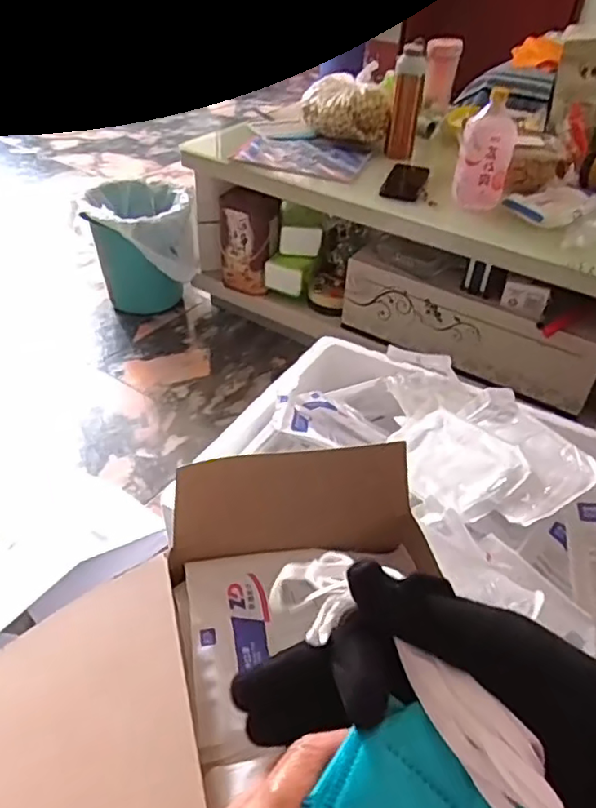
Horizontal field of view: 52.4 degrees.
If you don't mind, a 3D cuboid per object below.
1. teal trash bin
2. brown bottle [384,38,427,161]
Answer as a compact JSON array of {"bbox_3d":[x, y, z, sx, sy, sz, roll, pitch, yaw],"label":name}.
[{"bbox_3d":[-0.398,-0.395,1.548,0.256,0.263,0.235,-13,44,-19],"label":"teal trash bin"},{"bbox_3d":[0.236,-0.662,1.317,0.064,0.200,0.058,12,42,9],"label":"brown bottle"}]

